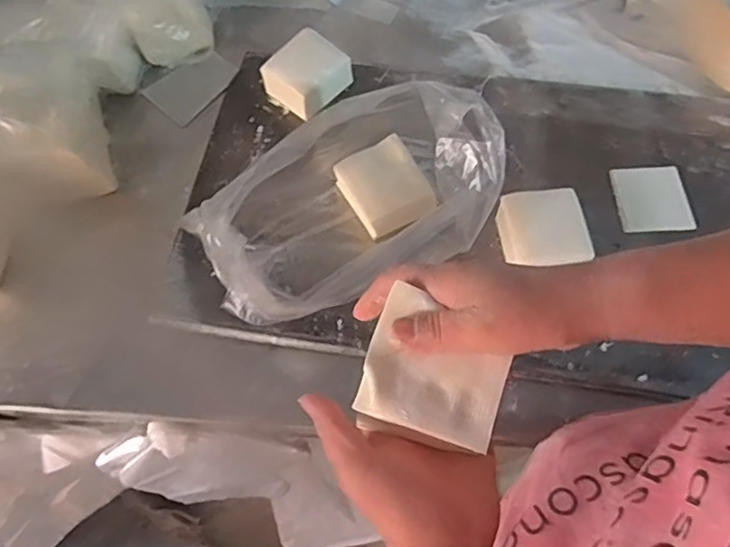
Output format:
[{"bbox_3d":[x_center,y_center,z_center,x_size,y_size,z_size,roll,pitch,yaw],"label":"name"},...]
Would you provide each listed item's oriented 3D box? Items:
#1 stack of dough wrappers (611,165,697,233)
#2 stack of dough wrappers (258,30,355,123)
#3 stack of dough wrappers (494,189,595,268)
[{"bbox_3d":[0.307,-0.080,0.647,0.074,0.004,0.083,-2,65,0],"label":"stack of dough wrappers"},{"bbox_3d":[-0.064,-0.233,0.707,0.072,0.049,0.087,39,71,17],"label":"stack of dough wrappers"},{"bbox_3d":[0.174,-0.039,0.602,0.083,0.050,0.076,-4,65,-1],"label":"stack of dough wrappers"}]

